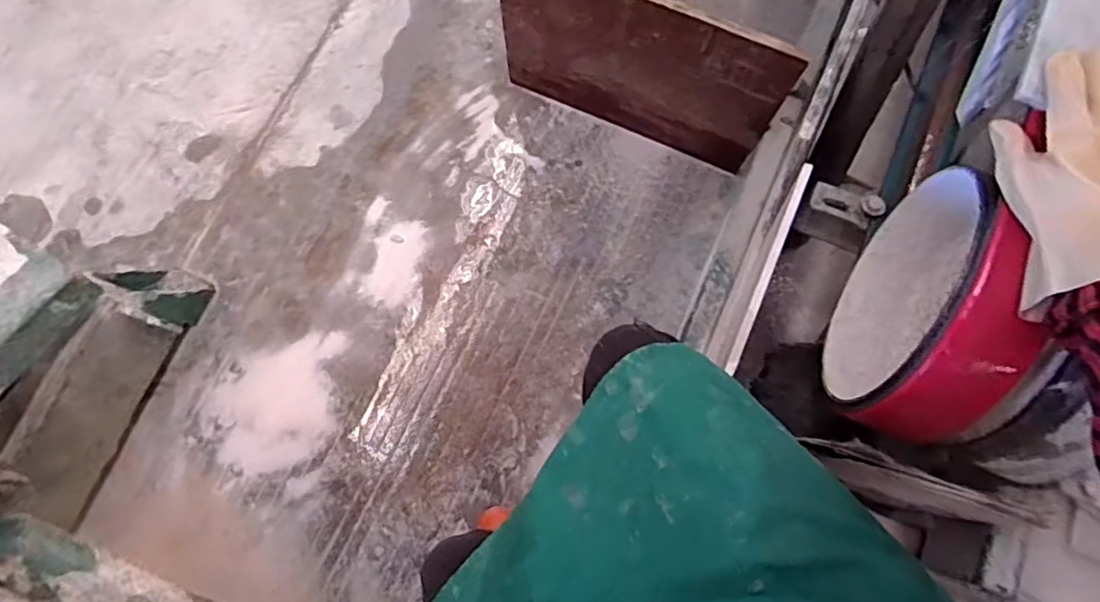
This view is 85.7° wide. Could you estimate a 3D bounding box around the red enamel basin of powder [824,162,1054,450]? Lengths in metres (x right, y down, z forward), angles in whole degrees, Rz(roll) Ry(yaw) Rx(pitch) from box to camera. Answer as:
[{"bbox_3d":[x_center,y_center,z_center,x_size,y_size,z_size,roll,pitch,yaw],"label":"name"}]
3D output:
[{"bbox_3d":[0.397,0.000,0.620,0.094,0.263,0.269,26,77,6],"label":"red enamel basin of powder"}]

